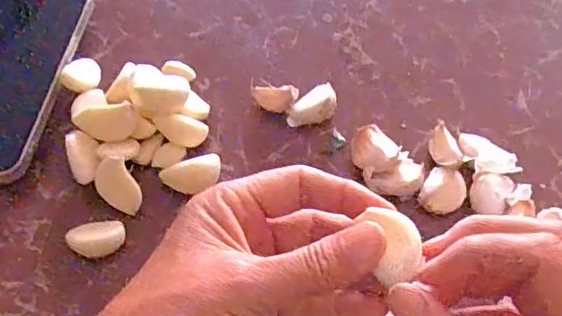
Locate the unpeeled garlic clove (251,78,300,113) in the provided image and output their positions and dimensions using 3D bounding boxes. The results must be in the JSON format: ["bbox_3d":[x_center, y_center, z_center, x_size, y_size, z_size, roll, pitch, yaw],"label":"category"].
[{"bbox_3d":[-0.006,-0.038,0.355,0.031,0.015,0.015,19,58,3],"label":"unpeeled garlic clove"}]

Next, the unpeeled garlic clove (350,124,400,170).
[{"bbox_3d":[0.053,-0.004,0.338,0.023,0.024,0.028,-18,61,-14],"label":"unpeeled garlic clove"}]

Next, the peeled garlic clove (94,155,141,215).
[{"bbox_3d":[-0.089,0.016,0.308,0.019,0.008,0.032,-28,103,-3],"label":"peeled garlic clove"}]

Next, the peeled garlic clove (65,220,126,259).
[{"bbox_3d":[-0.097,0.043,0.300,0.029,0.009,0.017,-6,60,-12],"label":"peeled garlic clove"}]

